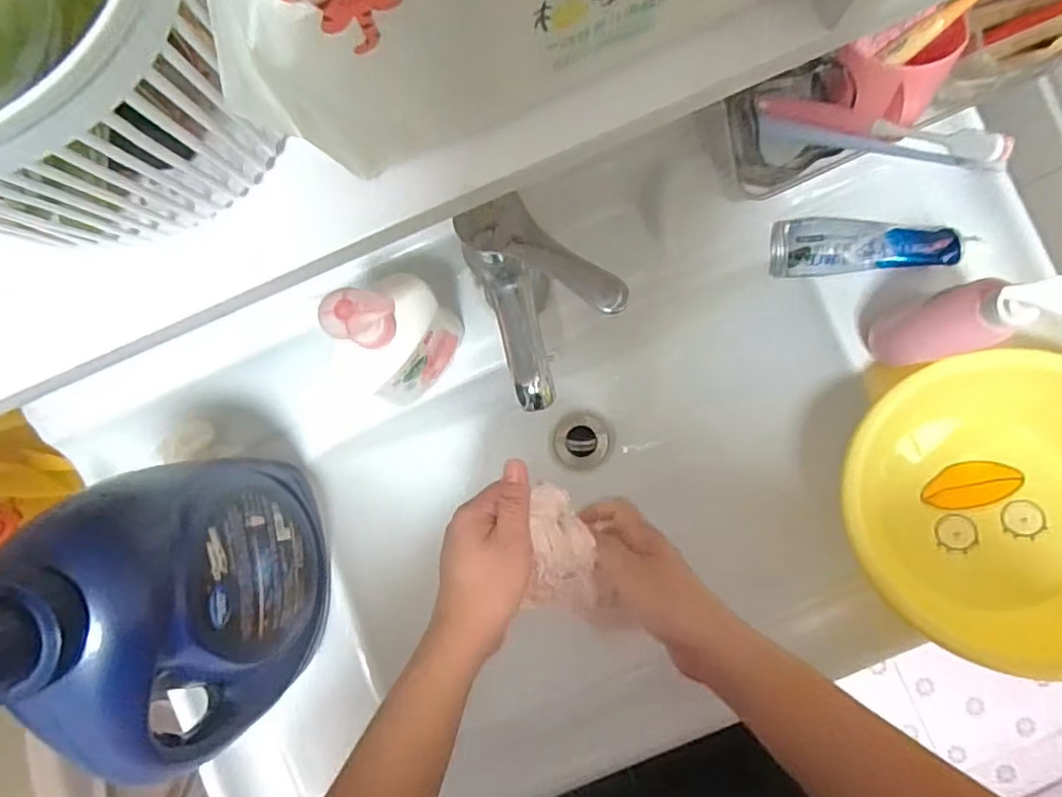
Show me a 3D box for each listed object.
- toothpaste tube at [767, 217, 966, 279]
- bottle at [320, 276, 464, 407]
[{"bbox_3d":[0.280,-0.127,0.534,0.141,0.025,0.044,4,89,16],"label":"toothpaste tube"},{"bbox_3d":[-0.099,-0.042,0.464,0.054,0.171,0.091,42,90,2],"label":"bottle"}]

